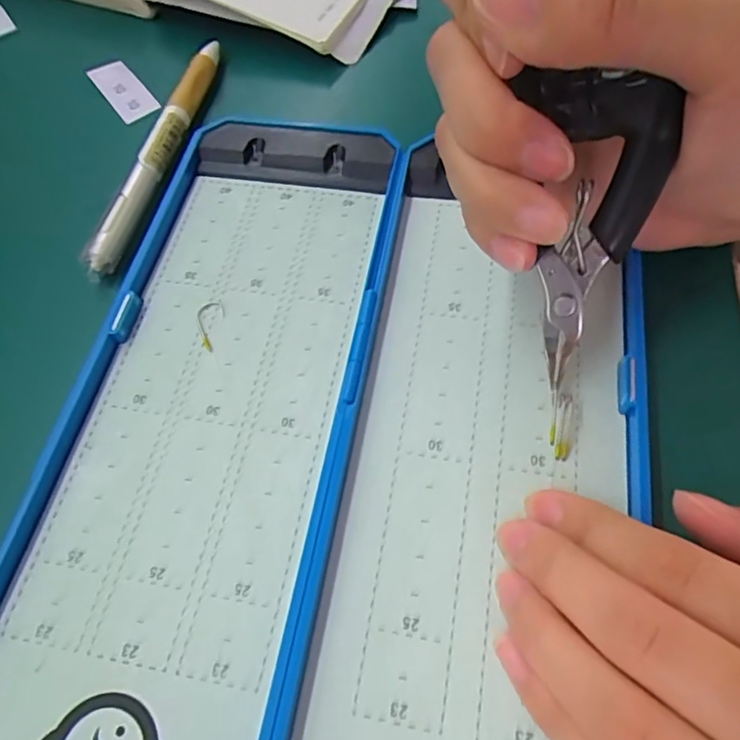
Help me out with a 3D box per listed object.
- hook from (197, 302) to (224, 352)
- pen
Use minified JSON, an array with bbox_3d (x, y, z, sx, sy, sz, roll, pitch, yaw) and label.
[{"bbox_3d":[-0.056,-0.017,0.194,0.010,0.004,0.020,-16,63,-6],"label":"hook"},{"bbox_3d":[-0.089,-0.097,0.235,0.009,0.009,0.132,10,63,8],"label":"pen"}]

